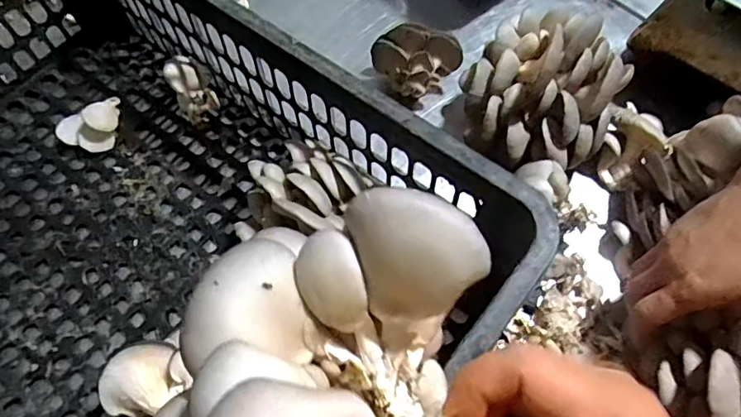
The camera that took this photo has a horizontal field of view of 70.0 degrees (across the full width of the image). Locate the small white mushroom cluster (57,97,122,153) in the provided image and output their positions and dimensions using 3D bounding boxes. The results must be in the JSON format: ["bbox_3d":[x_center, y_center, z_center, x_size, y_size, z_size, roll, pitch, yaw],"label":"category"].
[{"bbox_3d":[-0.307,-0.088,0.575,0.069,0.030,0.050,-15,64,-5],"label":"small white mushroom cluster"}]

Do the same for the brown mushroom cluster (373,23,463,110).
[{"bbox_3d":[0.050,-0.164,0.578,0.080,0.064,0.083,39,72,19],"label":"brown mushroom cluster"}]

